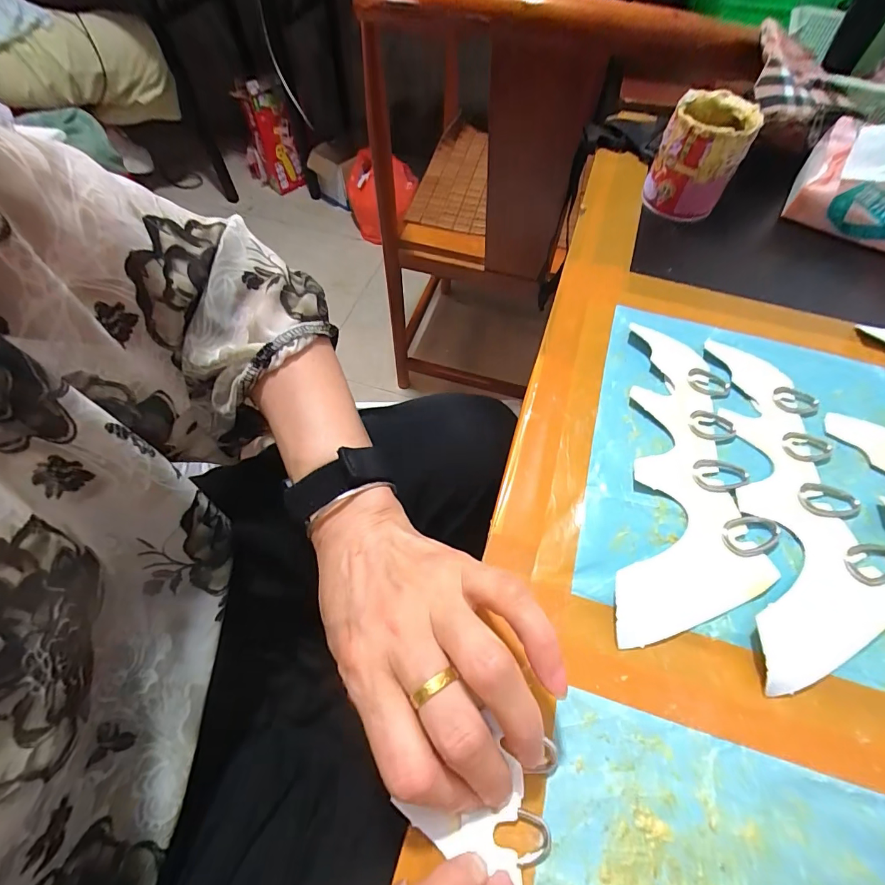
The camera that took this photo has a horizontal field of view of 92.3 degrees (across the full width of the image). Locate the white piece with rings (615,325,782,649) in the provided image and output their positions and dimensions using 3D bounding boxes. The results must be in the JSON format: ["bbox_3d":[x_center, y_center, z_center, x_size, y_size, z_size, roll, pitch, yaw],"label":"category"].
[{"bbox_3d":[0.149,0.015,0.254,0.082,0.011,0.209,12,61,7],"label":"white piece with rings"}]

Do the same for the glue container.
[{"bbox_3d":[0.219,-0.245,0.367,0.064,0.073,0.069,26,63,14],"label":"glue container"}]

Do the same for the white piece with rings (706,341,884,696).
[{"bbox_3d":[0.210,0.028,0.246,0.081,0.011,0.210,10,61,6],"label":"white piece with rings"}]

